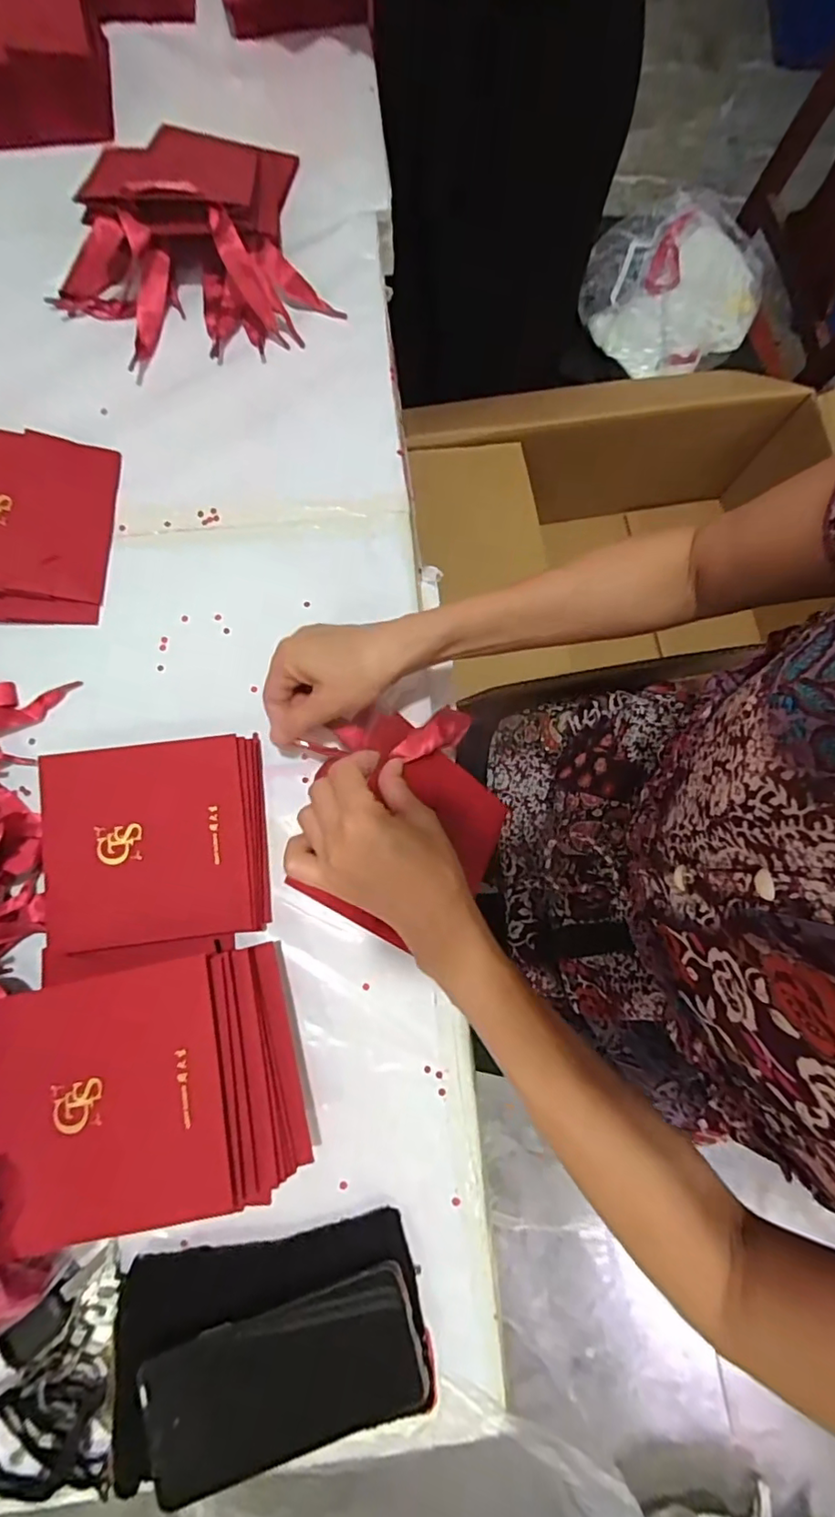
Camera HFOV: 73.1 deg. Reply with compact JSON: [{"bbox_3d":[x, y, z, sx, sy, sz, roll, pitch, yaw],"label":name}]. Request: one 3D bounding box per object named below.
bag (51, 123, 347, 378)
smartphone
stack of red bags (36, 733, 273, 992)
[{"bbox_3d":[-0.217,-0.493,0.505,0.230,0.078,0.264,-16,80,-5],"label":"bag"},{"bbox_3d":[-0.078,0.389,0.350,0.167,0.014,0.080,-11,72,-12],"label":"smartphone"},{"bbox_3d":[-0.191,0.068,0.418,0.149,0.040,0.156,-7,79,-3],"label":"stack of red bags"}]

